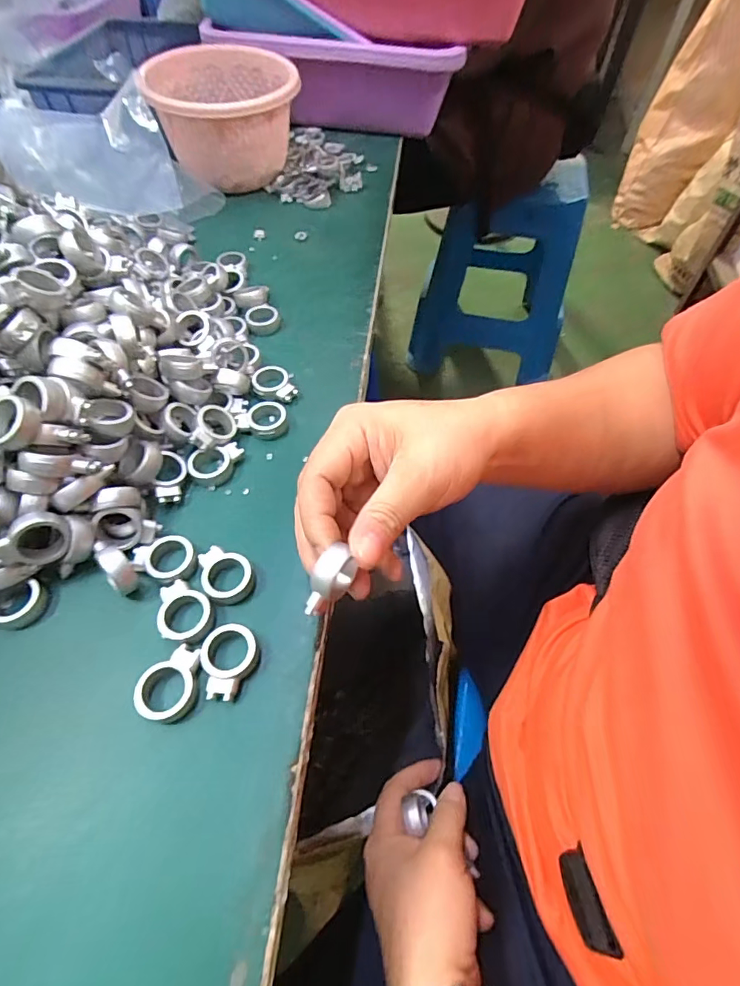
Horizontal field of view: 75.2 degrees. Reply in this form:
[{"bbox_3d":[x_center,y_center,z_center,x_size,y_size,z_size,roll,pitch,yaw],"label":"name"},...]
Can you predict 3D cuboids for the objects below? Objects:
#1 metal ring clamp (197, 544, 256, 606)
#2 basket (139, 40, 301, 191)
[{"bbox_3d":[-0.078,0.043,0.259,0.025,0.012,0.033,-32,63,-22],"label":"metal ring clamp"},{"bbox_3d":[-0.150,-0.383,0.500,0.139,0.092,0.157,-3,56,-4],"label":"basket"}]

